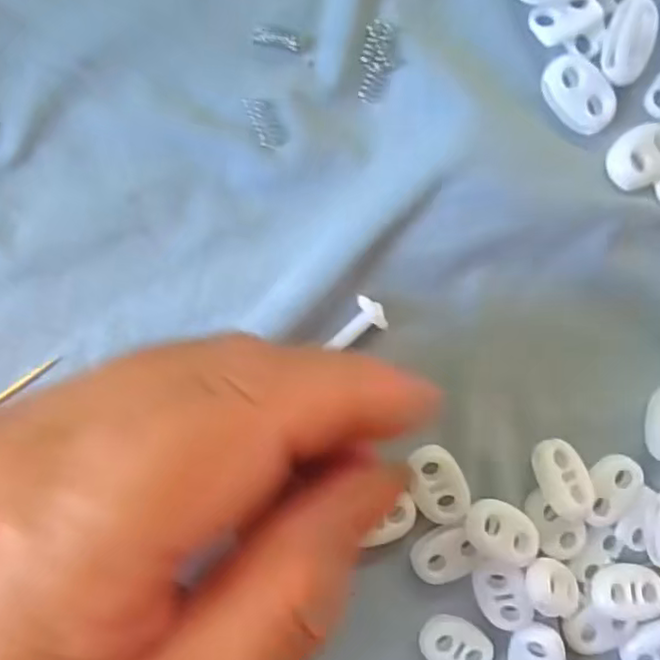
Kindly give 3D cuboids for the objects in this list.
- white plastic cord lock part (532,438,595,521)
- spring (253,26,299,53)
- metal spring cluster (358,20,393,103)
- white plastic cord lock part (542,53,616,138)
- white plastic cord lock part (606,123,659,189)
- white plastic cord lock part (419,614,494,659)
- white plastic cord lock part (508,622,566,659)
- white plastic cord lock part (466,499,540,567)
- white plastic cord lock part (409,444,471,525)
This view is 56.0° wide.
[{"bbox_3d":[0.066,0.041,0.174,0.015,0.007,0.021,-18,83,-11],"label":"white plastic cord lock part"},{"bbox_3d":[-0.013,-0.073,0.155,0.011,0.004,0.004,8,96,-7],"label":"spring"},{"bbox_3d":[0.012,-0.069,0.158,0.007,0.004,0.020,5,96,-7],"label":"metal spring cluster"},{"bbox_3d":[0.067,-0.063,0.165,0.016,0.004,0.023,-42,99,0],"label":"white plastic cord lock part"},{"bbox_3d":[0.085,-0.047,0.169,0.021,0.005,0.015,-23,99,-3],"label":"white plastic cord lock part"},{"bbox_3d":[0.037,0.091,0.177,0.022,0.004,0.014,25,92,-9],"label":"white plastic cord lock part"},{"bbox_3d":[0.059,0.094,0.177,0.013,0.008,0.021,2,95,-8],"label":"white plastic cord lock part"},{"bbox_3d":[0.047,0.055,0.170,0.021,0.007,0.015,38,91,-9],"label":"white plastic cord lock part"},{"bbox_3d":[0.030,0.042,0.171,0.015,0.006,0.021,-36,99,-1],"label":"white plastic cord lock part"}]

